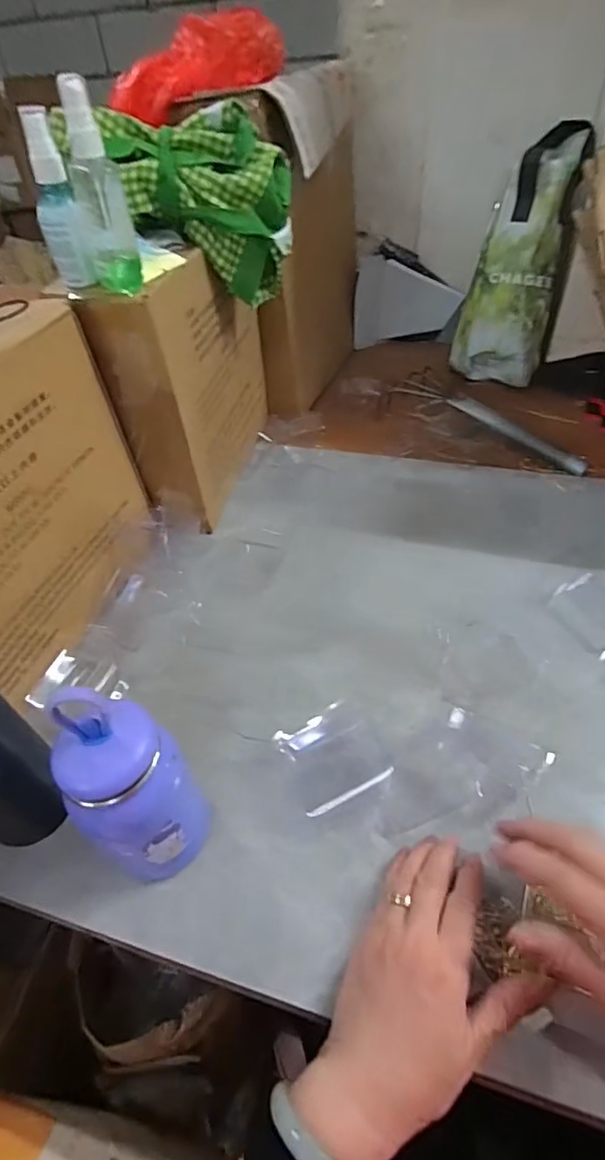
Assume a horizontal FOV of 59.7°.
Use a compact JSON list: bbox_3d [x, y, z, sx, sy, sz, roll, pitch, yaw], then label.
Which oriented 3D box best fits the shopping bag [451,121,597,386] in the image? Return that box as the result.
[{"bbox_3d":[0.328,-0.472,0.782,0.129,0.337,0.095,23,27,25],"label":"shopping bag"}]

